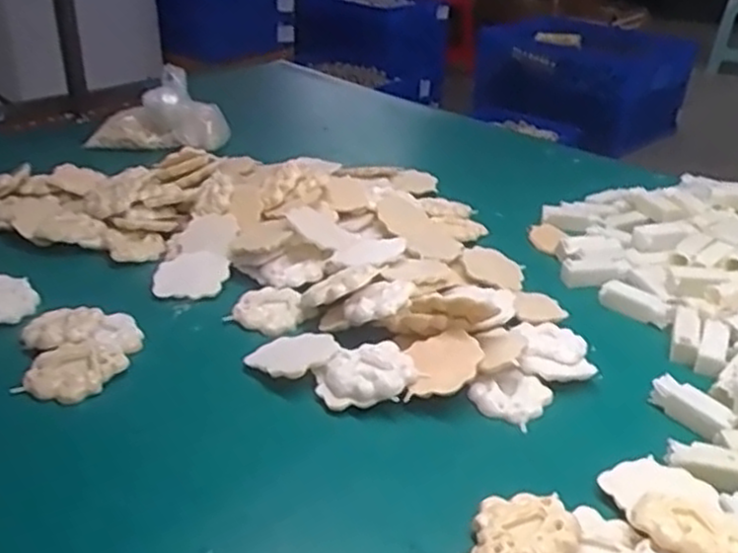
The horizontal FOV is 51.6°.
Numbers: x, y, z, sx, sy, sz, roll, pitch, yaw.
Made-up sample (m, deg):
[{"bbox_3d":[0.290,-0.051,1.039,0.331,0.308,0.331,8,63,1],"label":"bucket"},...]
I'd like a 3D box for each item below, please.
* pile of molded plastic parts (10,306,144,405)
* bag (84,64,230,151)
[{"bbox_3d":[-0.220,0.059,0.581,0.084,0.026,0.101,-6,29,-12],"label":"pile of molded plastic parts"},{"bbox_3d":[-0.286,-0.225,1.031,0.183,0.092,0.088,-4,29,-10],"label":"bag"}]

